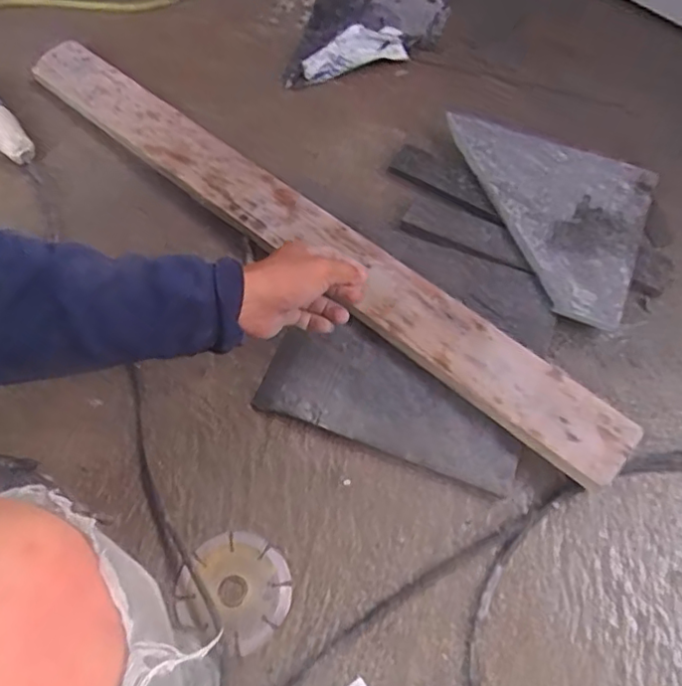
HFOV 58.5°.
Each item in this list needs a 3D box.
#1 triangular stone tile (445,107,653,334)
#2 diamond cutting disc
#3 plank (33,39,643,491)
[{"bbox_3d":[0.227,-0.156,0.727,0.252,0.021,0.226,21,66,11],"label":"triangular stone tile"},{"bbox_3d":[-0.098,0.233,0.580,0.100,0.005,0.094,0,64,0],"label":"diamond cutting disc"},{"bbox_3d":[-0.071,-0.147,0.732,0.896,0.024,0.081,37,70,19],"label":"plank"}]

